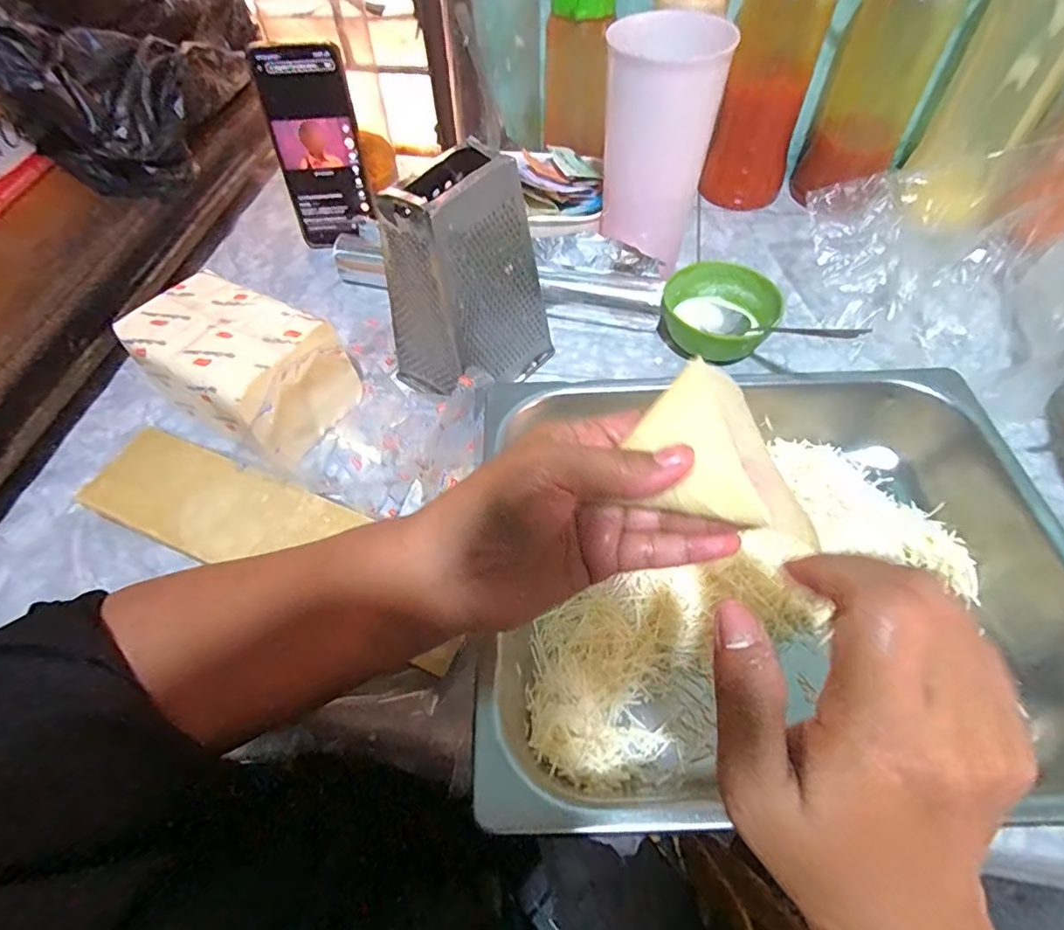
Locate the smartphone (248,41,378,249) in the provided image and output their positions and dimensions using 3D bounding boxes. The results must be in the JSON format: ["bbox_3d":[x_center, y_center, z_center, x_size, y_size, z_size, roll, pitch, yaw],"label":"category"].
[{"bbox_3d":[-0.199,-0.291,0.514,0.080,0.161,0.016,-3,42,3],"label":"smartphone"}]

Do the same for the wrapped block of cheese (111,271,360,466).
[{"bbox_3d":[-0.214,-0.071,0.416,0.149,0.079,0.094,27,61,19],"label":"wrapped block of cheese"}]

